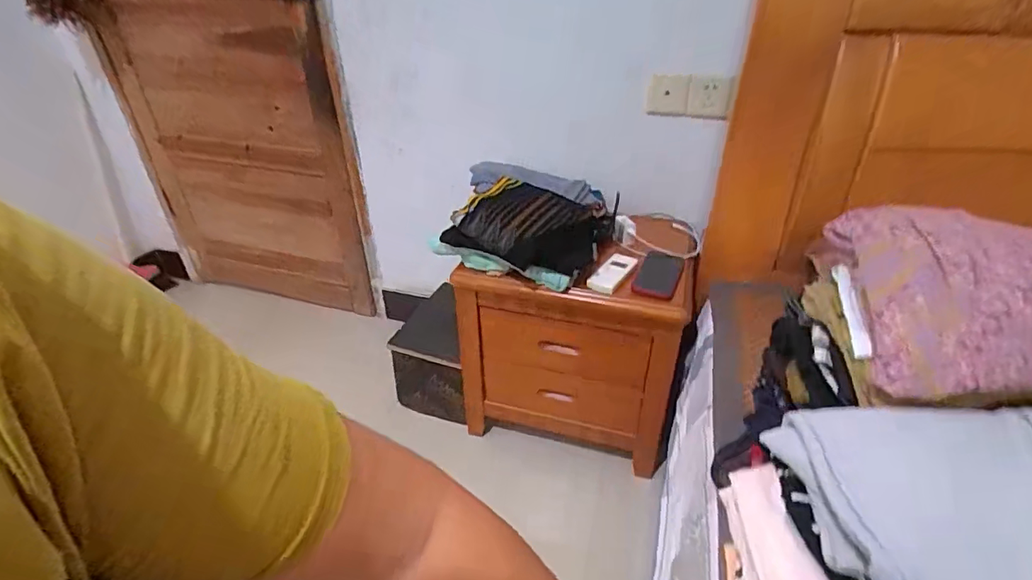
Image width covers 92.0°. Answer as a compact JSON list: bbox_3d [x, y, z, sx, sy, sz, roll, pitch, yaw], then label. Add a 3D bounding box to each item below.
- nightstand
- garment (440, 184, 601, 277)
[{"bbox_3d":[0.140,0.084,1.214,0.478,0.468,0.337,10,36,16],"label":"nightstand"},{"bbox_3d":[0.017,-0.126,1.008,0.294,0.116,0.180,8,35,13],"label":"garment"}]

